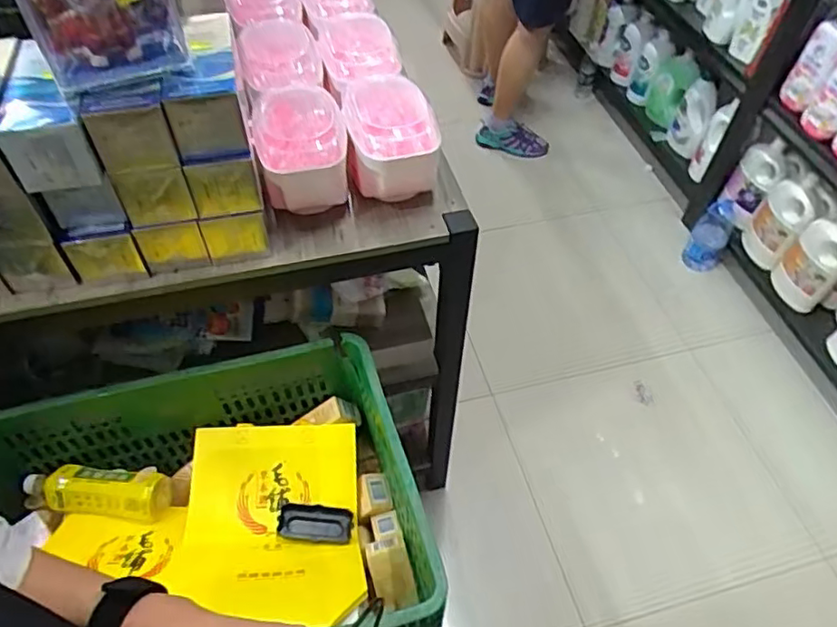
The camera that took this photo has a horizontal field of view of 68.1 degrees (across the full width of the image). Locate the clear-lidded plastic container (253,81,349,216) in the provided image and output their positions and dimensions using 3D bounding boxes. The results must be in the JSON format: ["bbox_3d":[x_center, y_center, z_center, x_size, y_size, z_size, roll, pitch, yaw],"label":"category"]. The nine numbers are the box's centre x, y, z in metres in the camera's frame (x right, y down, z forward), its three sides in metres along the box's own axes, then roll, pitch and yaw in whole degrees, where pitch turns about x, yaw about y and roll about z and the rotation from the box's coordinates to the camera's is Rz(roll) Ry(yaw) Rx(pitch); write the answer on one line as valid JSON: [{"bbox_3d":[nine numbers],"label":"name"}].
[{"bbox_3d":[-0.154,-0.221,0.818,0.111,0.093,0.161,-10,53,-10],"label":"clear-lidded plastic container"}]

